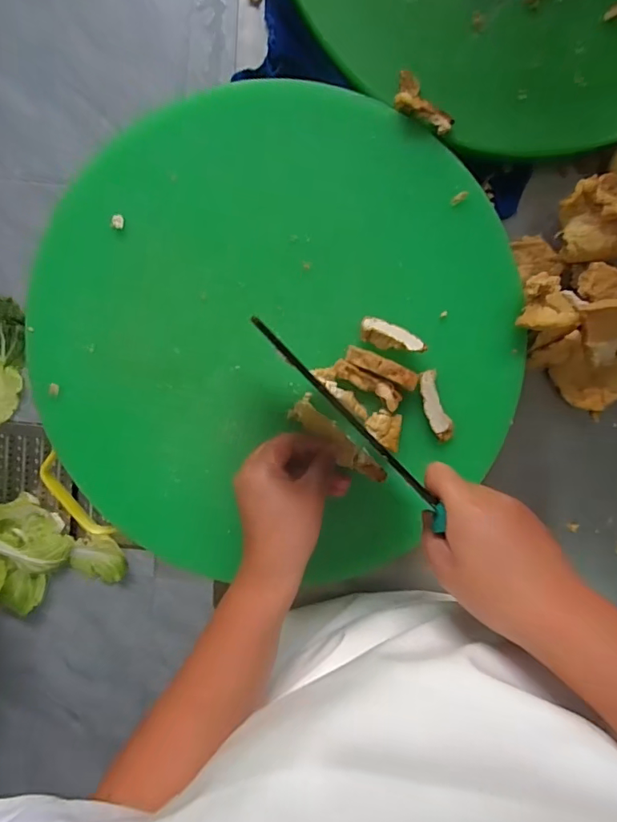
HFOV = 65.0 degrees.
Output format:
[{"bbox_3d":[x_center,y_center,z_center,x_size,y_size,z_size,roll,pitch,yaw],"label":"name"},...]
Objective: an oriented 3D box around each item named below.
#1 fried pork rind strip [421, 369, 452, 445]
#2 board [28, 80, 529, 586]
[{"bbox_3d":[0.102,-0.003,0.391,0.019,0.007,0.059,-20,99,3],"label":"fried pork rind strip"},{"bbox_3d":[-0.027,-0.052,0.394,0.386,0.025,0.373,0,97,1],"label":"board"}]

